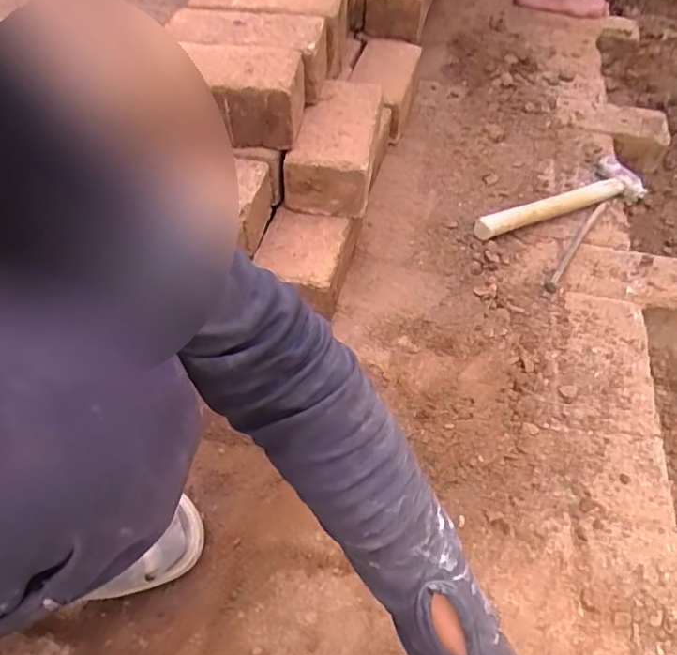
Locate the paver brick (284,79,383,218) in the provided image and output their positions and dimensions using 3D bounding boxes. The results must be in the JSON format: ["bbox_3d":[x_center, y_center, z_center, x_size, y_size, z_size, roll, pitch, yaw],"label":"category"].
[{"bbox_3d":[-0.001,-0.246,0.775,0.104,0.075,0.220,9,50,6],"label":"paver brick"}]

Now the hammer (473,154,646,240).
[{"bbox_3d":[0.340,-0.193,0.887,0.313,0.033,0.081,-23,55,-18],"label":"hammer"}]

